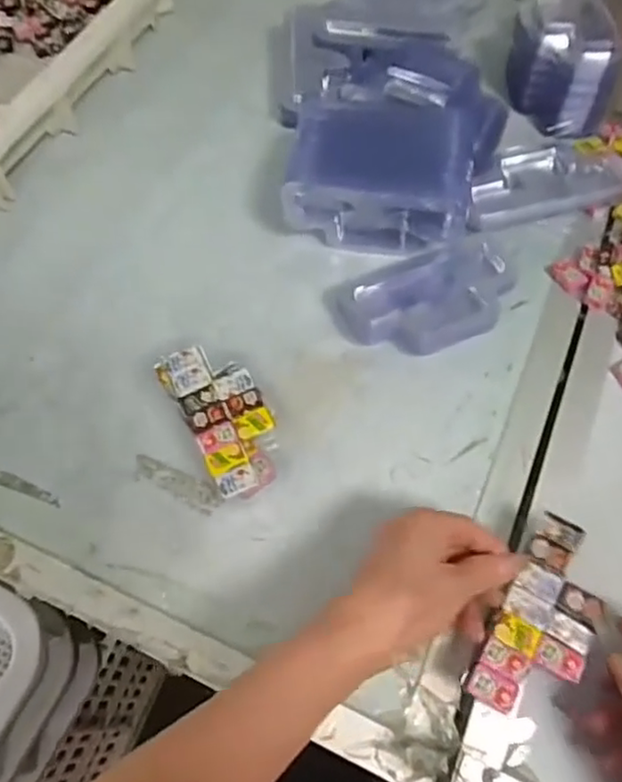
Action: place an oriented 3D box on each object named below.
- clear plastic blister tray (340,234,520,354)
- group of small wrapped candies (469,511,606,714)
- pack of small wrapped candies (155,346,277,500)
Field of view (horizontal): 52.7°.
[{"bbox_3d":[0.092,-0.073,0.488,0.132,0.017,0.081,-17,64,-7],"label":"clear plastic blister tray"},{"bbox_3d":[0.137,0.131,0.360,0.050,0.011,0.111,29,71,14],"label":"group of small wrapped candies"},{"bbox_3d":[-0.059,0.019,0.445,0.058,0.033,0.119,-27,66,-12],"label":"pack of small wrapped candies"}]

